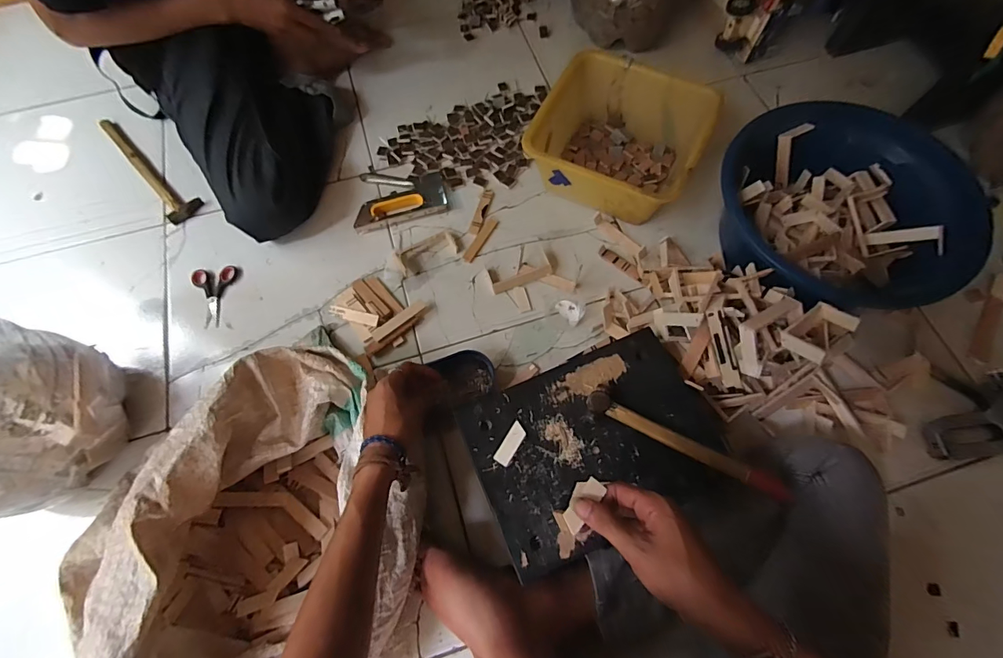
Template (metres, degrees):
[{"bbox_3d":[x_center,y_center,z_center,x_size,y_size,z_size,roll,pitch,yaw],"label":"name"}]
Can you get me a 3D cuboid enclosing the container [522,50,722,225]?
[{"bbox_3d":[0.206,-0.328,0.788,0.268,0.128,0.249,27,70,11],"label":"container"}]

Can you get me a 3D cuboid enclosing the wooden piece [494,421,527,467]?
[{"bbox_3d":[0.011,0.137,0.524,0.019,0.004,0.052,32,72,13],"label":"wooden piece"}]

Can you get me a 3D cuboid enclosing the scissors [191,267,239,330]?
[{"bbox_3d":[-0.505,-0.056,0.766,0.078,0.005,0.116,-8,68,-2],"label":"scissors"}]

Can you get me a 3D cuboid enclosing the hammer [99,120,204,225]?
[{"bbox_3d":[-0.694,-0.327,0.869,0.064,0.022,0.325,-39,72,-14],"label":"hammer"}]

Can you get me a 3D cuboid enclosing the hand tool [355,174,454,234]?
[{"bbox_3d":[-0.193,-0.256,0.829,0.174,0.020,0.127,-13,68,-5],"label":"hand tool"}]

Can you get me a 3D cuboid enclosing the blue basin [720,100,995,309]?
[{"bbox_3d":[0.509,-0.182,0.691,0.346,0.139,0.320,0,68,1],"label":"blue basin"}]

